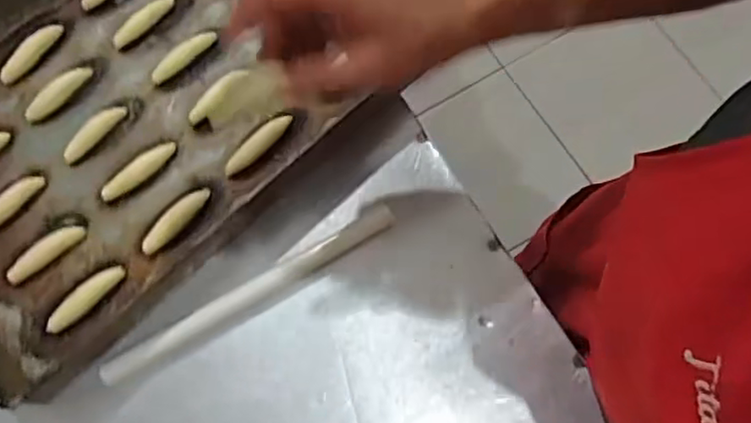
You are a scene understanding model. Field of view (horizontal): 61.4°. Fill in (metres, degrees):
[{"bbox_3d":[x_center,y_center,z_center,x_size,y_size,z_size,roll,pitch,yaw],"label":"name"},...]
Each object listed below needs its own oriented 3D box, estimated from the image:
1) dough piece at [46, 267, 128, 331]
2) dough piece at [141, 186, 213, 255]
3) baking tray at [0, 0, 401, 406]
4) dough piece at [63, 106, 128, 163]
[{"bbox_3d":[-0.256,0.077,0.560,0.079,0.011,0.021,-37,75,-10],"label":"dough piece"},{"bbox_3d":[-0.183,0.007,0.580,0.017,0.015,0.078,40,78,13],"label":"dough piece"},{"bbox_3d":[-0.242,-0.140,0.617,0.528,0.041,0.392,-44,76,-11],"label":"baking tray"},{"bbox_3d":[-0.270,-0.076,0.605,0.021,0.009,0.072,40,78,13],"label":"dough piece"}]

